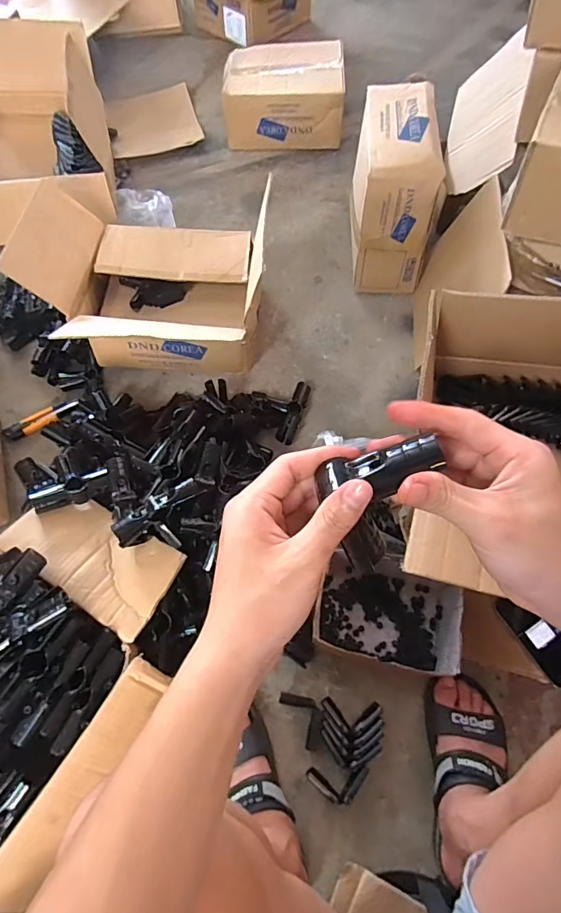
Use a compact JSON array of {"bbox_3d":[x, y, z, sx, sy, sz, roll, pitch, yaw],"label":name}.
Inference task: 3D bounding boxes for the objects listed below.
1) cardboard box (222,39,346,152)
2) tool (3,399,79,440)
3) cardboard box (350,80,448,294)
[{"bbox_3d":[0.010,-1.043,1.338,0.334,0.147,0.292,1,64,1],"label":"cardboard box"},{"bbox_3d":[-0.479,-0.076,0.923,0.146,0.020,0.039,-27,67,-12],"label":"tool"},{"bbox_3d":[0.241,-0.583,1.006,0.152,0.272,0.328,4,64,3],"label":"cardboard box"}]

